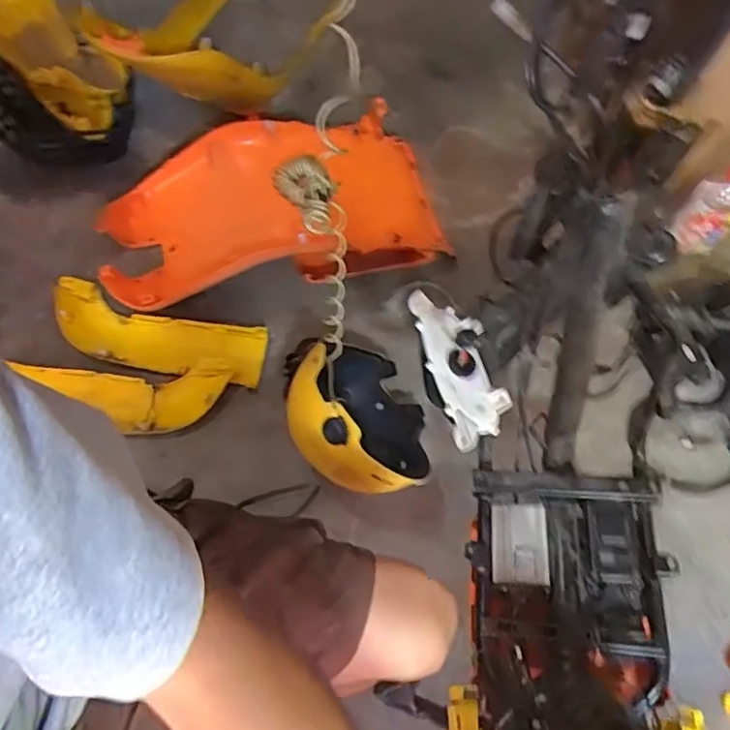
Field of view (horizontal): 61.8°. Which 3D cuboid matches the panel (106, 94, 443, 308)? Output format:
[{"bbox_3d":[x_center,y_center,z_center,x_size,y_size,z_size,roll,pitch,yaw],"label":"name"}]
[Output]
[{"bbox_3d":[-0.173,-0.294,1.157,0.623,0.224,0.382,-11,65,-9],"label":"panel"}]

